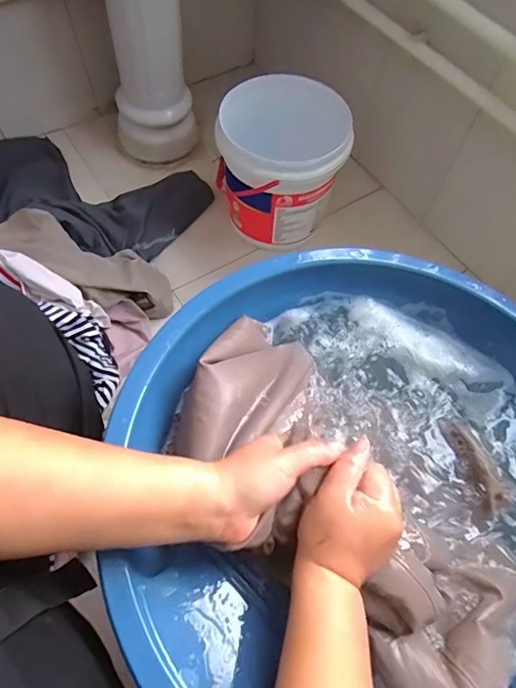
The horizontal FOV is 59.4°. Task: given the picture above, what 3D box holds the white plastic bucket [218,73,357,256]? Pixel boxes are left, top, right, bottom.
[{"bbox_3d":[0.040,-0.372,0.925,0.214,0.237,0.234,1,63,-2],"label":"white plastic bucket"}]

